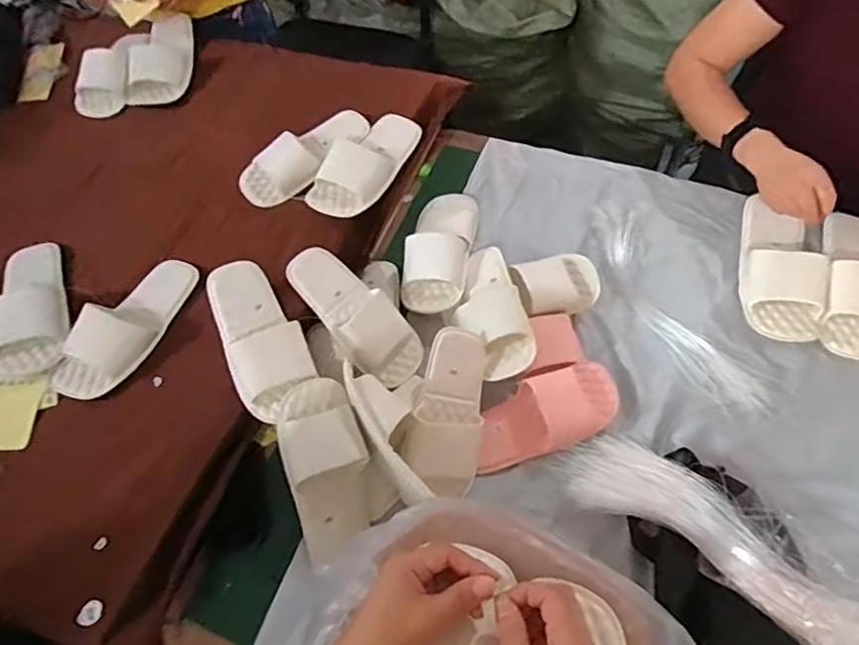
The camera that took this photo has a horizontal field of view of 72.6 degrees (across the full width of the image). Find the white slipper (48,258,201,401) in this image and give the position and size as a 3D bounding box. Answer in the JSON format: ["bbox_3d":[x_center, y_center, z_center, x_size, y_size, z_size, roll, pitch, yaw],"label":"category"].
[{"bbox_3d":[-0.426,0.004,0.835,0.099,0.081,0.245,28,65,20],"label":"white slipper"}]

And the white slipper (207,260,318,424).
[{"bbox_3d":[-0.225,0.019,0.787,0.104,0.045,0.226,-22,75,-8],"label":"white slipper"}]

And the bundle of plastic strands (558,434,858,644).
[{"bbox_3d":[0.369,0.272,0.670,0.453,0.087,0.101,31,66,21],"label":"bundle of plastic strands"}]

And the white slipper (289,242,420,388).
[{"bbox_3d":[-0.107,-0.011,0.827,0.236,0.057,0.099,46,69,-5],"label":"white slipper"}]

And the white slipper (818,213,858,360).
[{"bbox_3d":[0.650,-0.076,0.880,0.110,0.049,0.275,12,61,12],"label":"white slipper"}]

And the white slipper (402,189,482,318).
[{"bbox_3d":[0.019,-0.132,0.947,0.103,0.066,0.248,8,60,9],"label":"white slipper"}]

